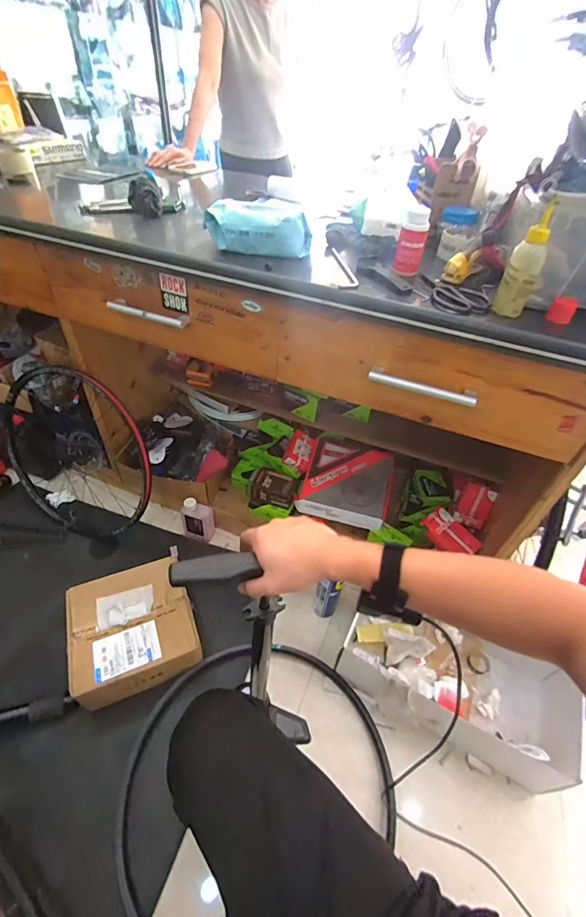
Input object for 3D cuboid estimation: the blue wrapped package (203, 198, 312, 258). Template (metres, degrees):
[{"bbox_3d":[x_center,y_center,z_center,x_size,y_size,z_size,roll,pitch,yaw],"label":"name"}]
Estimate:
[{"bbox_3d":[-0.058,-0.408,0.699,0.184,0.071,0.078,7,43,2],"label":"blue wrapped package"}]

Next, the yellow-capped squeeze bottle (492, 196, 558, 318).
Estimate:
[{"bbox_3d":[0.322,-0.269,0.546,0.042,0.131,0.033,25,47,20],"label":"yellow-capped squeeze bottle"}]

